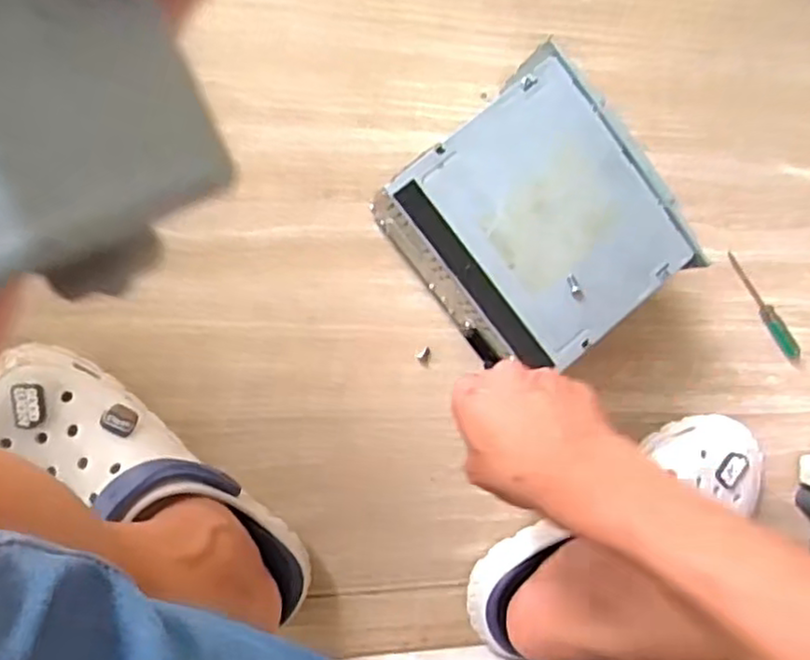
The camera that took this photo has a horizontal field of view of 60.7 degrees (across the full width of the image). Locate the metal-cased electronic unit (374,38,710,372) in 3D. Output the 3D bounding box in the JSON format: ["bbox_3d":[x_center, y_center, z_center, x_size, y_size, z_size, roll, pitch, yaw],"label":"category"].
[{"bbox_3d":[0.089,-0.076,0.507,0.159,0.088,0.171,-38,97,-4],"label":"metal-cased electronic unit"}]

